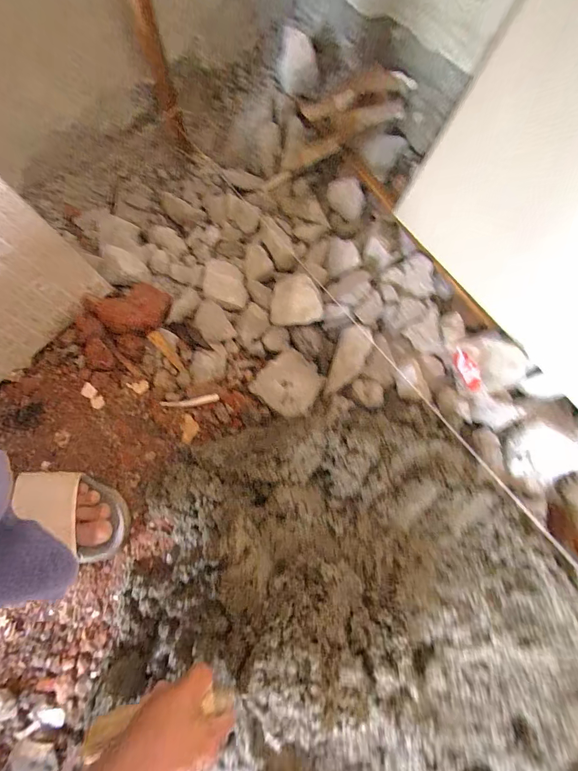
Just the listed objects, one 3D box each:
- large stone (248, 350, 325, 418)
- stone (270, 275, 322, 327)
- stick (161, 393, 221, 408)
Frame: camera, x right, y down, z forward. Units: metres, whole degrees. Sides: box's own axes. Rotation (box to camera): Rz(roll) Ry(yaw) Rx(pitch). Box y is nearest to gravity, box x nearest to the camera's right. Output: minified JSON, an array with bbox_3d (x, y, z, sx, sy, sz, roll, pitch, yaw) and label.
[{"bbox_3d":[0.002,-0.004,0.538,0.090,0.036,0.096,36,81,9],"label":"large stone"},{"bbox_3d":[0.013,-0.134,0.545,0.080,0.048,0.073,5,78,3],"label":"stone"},{"bbox_3d":[-0.146,0.025,0.514,0.090,0.007,0.013,-8,77,13],"label":"stick"}]

